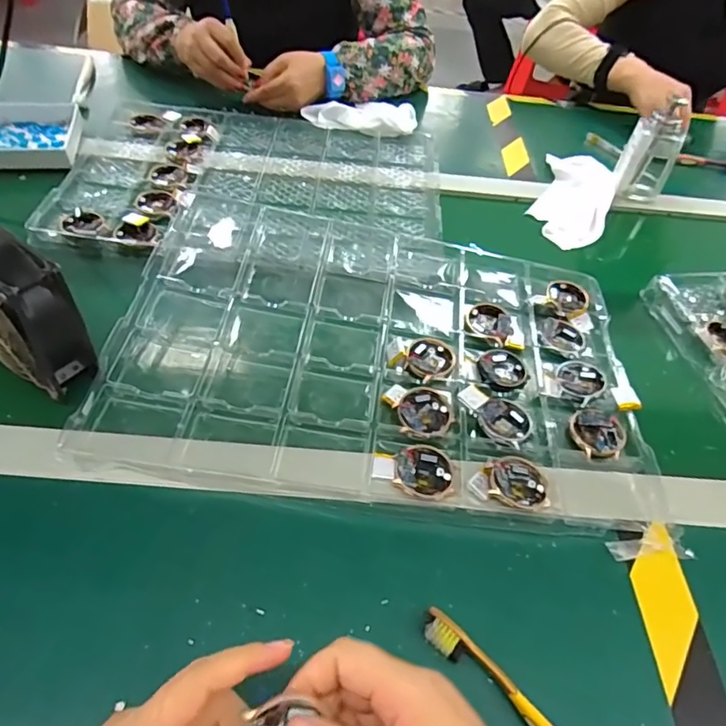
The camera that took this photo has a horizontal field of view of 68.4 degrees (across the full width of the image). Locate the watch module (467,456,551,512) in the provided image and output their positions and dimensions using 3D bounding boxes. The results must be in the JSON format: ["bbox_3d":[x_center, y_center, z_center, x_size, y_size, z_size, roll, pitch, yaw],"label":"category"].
[{"bbox_3d":[0.110,0.087,0.401,0.059,0.013,0.042,11,48,4],"label":"watch module"}]

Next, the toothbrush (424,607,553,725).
[{"bbox_3d":[0.109,0.209,0.302,0.180,0.013,0.018,34,54,23],"label":"toothbrush"}]

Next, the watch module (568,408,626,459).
[{"bbox_3d":[0.195,0.059,0.448,0.045,0.007,0.048,20,50,12],"label":"watch module"}]

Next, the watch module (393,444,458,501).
[{"bbox_3d":[0.048,0.081,0.403,0.046,0.010,0.042,14,49,7],"label":"watch module"}]

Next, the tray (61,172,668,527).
[{"bbox_3d":[0.017,-0.047,0.500,0.438,0.030,0.354,7,48,0],"label":"tray"}]

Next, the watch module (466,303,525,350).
[{"bbox_3d":[0.127,-0.037,0.516,0.049,0.006,0.052,0,49,-6],"label":"watch module"}]

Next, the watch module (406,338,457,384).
[{"bbox_3d":[0.062,-0.004,0.482,0.041,0.005,0.049,28,52,18],"label":"watch module"}]

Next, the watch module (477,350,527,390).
[{"bbox_3d":[0.125,0.008,0.484,0.043,0.013,0.051,17,49,10],"label":"watch module"}]

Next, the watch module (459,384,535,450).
[{"bbox_3d":[0.111,0.041,0.445,0.062,0.015,0.041,34,54,22],"label":"watch module"}]

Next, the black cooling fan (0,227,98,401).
[{"bbox_3d":[-0.272,-0.044,0.411,0.110,0.109,0.051,28,52,18],"label":"black cooling fan"}]

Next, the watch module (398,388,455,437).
[{"bbox_3d":[0.052,0.040,0.440,0.045,0.005,0.047,7,48,0],"label":"watch module"}]

